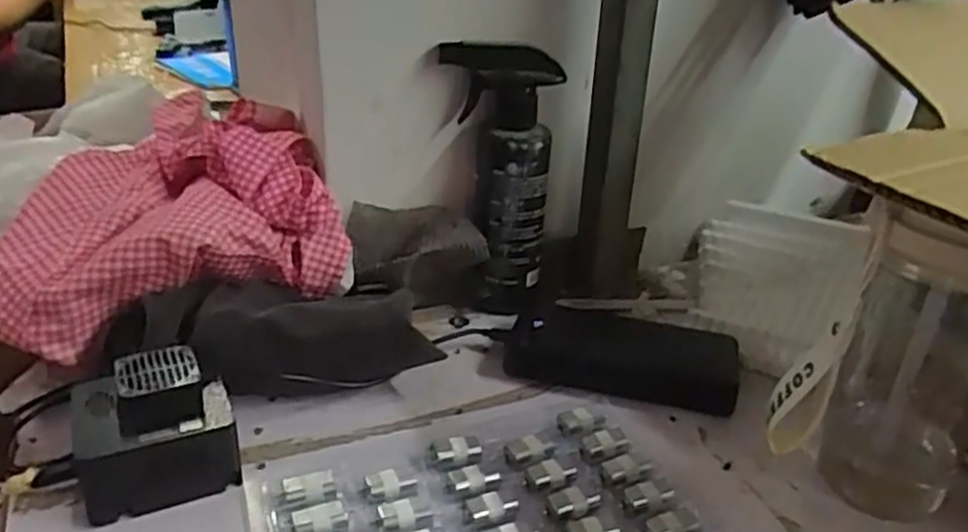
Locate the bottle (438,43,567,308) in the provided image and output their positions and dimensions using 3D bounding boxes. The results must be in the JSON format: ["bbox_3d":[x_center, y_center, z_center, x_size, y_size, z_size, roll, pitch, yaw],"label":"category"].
[{"bbox_3d":[0.007,-0.065,0.588,0.087,0.197,0.055,5,27,4],"label":"bottle"}]

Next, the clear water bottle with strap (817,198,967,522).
[{"bbox_3d":[0.241,0.051,0.418,0.075,0.171,0.095,21,32,30],"label":"clear water bottle with strap"}]

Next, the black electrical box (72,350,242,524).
[{"bbox_3d":[-0.182,0.090,0.417,0.077,0.061,0.065,-11,31,-26],"label":"black electrical box"}]

